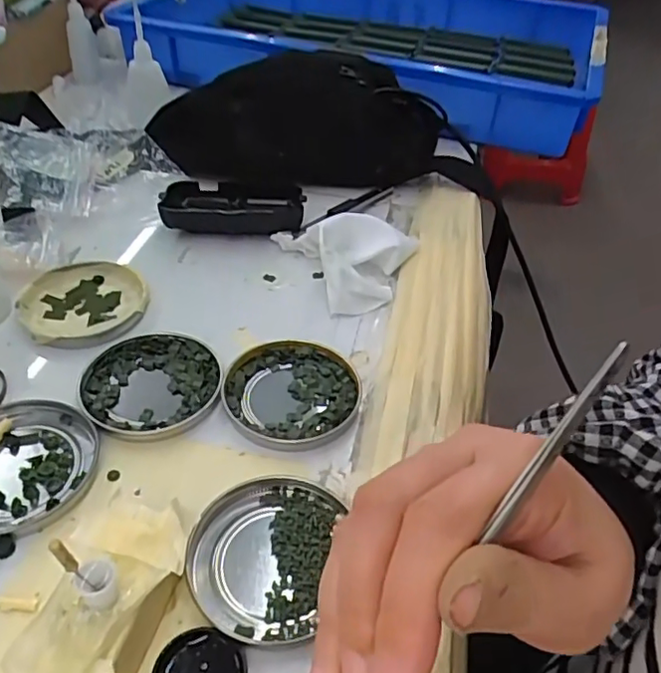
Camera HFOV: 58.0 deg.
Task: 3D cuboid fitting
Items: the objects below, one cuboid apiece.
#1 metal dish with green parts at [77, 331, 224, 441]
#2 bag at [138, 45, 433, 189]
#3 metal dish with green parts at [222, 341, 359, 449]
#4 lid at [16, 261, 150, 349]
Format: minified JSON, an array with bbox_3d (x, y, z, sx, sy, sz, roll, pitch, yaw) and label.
[{"bbox_3d":[-0.104,0.026,0.348,0.078,0.009,0.077,3,41,-2],"label":"metal dish with green parts"},{"bbox_3d":[-0.024,-0.210,0.552,0.247,0.096,0.124,6,41,2],"label":"bag"},{"bbox_3d":[-0.022,0.032,0.348,0.077,0.009,0.076,-1,42,-7],"label":"metal dish with green parts"},{"bbox_3d":[-0.164,-0.024,0.396,0.079,0.010,0.077,-3,42,-9],"label":"lid"}]

